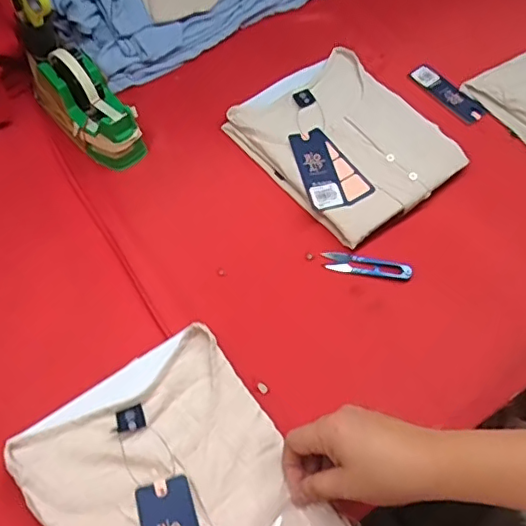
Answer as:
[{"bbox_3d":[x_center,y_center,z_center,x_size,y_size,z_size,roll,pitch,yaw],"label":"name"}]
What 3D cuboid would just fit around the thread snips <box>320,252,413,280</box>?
[{"bbox_3d":[0.123,0.003,0.654,0.102,0.005,0.024,8,57,1],"label":"thread snips"}]

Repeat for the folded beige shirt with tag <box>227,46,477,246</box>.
[{"bbox_3d":[0.106,-0.159,0.731,0.216,0.040,0.246,-33,65,-22],"label":"folded beige shirt with tag"}]

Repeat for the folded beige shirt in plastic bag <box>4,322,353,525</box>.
[{"bbox_3d":[-0.074,0.203,0.496,0.210,0.024,0.252,-32,65,-21],"label":"folded beige shirt in plastic bag"}]

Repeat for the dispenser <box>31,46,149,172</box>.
[{"bbox_3d":[-0.217,-0.199,0.683,0.164,0.099,0.068,41,64,20],"label":"dispenser"}]

